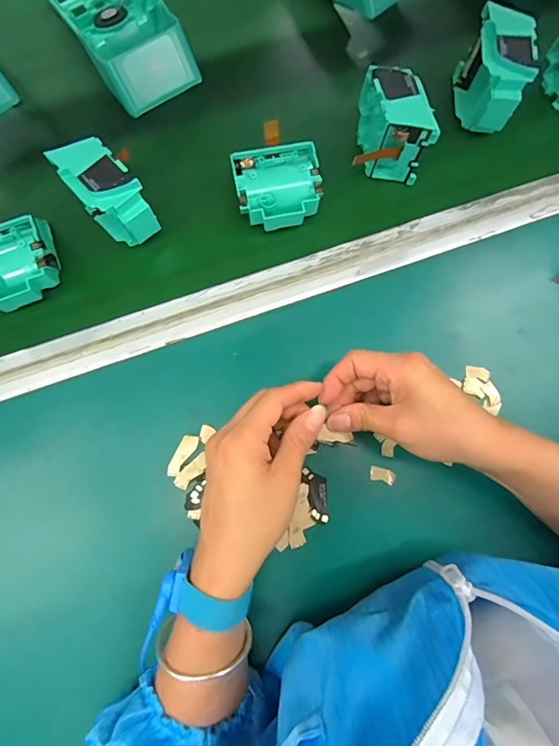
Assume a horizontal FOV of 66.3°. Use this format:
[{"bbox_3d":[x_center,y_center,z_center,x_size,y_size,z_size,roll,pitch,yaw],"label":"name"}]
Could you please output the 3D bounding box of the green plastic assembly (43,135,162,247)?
[{"bbox_3d":[-0.143,-0.148,0.362,0.043,0.072,0.079,-41,82,-6],"label":"green plastic assembly"}]

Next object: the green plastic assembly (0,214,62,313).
[{"bbox_3d":[-0.232,-0.091,0.369,0.075,0.035,0.069,-23,80,-3],"label":"green plastic assembly"}]

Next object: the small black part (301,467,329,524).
[{"bbox_3d":[0.032,0.101,0.355,0.018,0.004,0.044,-11,80,-1],"label":"small black part"}]

